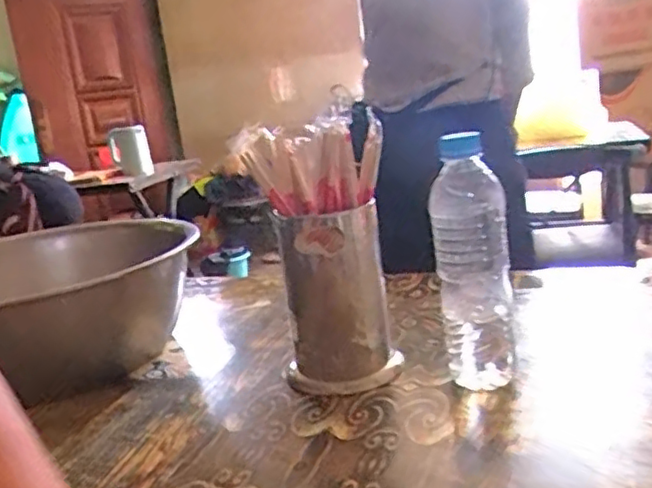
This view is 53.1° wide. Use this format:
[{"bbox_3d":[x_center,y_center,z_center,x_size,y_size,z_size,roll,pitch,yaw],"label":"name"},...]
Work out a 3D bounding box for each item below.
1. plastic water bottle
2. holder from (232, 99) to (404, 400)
[{"bbox_3d":[0.130,0.018,0.582,0.062,0.225,0.054,-4,13,14],"label":"plastic water bottle"},{"bbox_3d":[-0.006,0.008,0.643,0.120,0.250,0.111,-10,13,-10],"label":"holder"}]

